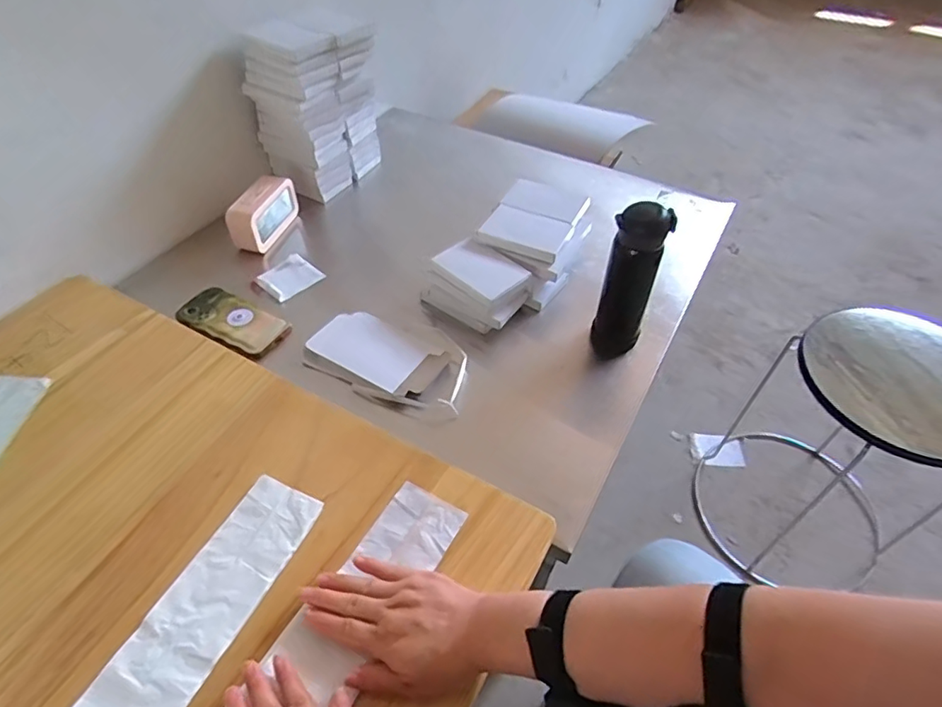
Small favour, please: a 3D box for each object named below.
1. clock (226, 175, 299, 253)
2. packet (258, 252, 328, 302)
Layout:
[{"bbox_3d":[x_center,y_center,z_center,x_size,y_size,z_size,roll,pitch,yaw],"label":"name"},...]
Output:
[{"bbox_3d":[-0.356,-0.246,0.954,0.056,0.081,0.148,9,48,8],"label":"clock"},{"bbox_3d":[-0.288,-0.124,0.878,0.077,0.022,0.089,33,55,26],"label":"packet"}]

